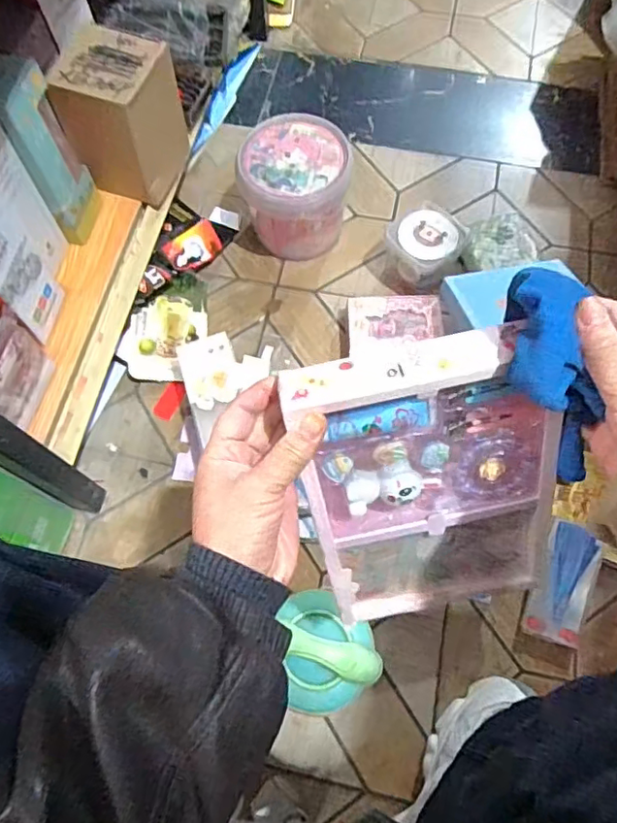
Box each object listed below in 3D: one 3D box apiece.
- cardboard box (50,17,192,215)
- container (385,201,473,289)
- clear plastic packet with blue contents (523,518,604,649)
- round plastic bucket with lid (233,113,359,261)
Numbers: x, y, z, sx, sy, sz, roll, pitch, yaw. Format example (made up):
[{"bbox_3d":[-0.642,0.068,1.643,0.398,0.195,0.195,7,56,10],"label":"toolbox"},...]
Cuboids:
[{"bbox_3d":[-0.226,-0.352,0.708,0.102,0.159,0.112,20,69,9],"label":"cardboard box"},{"bbox_3d":[0.166,-0.231,0.818,0.095,0.081,0.101,0,67,1],"label":"container"},{"bbox_3d":[0.295,0.196,0.664,0.061,0.016,0.131,16,84,7],"label":"clear plastic packet with blue contents"},{"bbox_3d":[-0.019,-0.319,0.831,0.149,0.131,0.162,0,67,1],"label":"round plastic bucket with lid"}]

